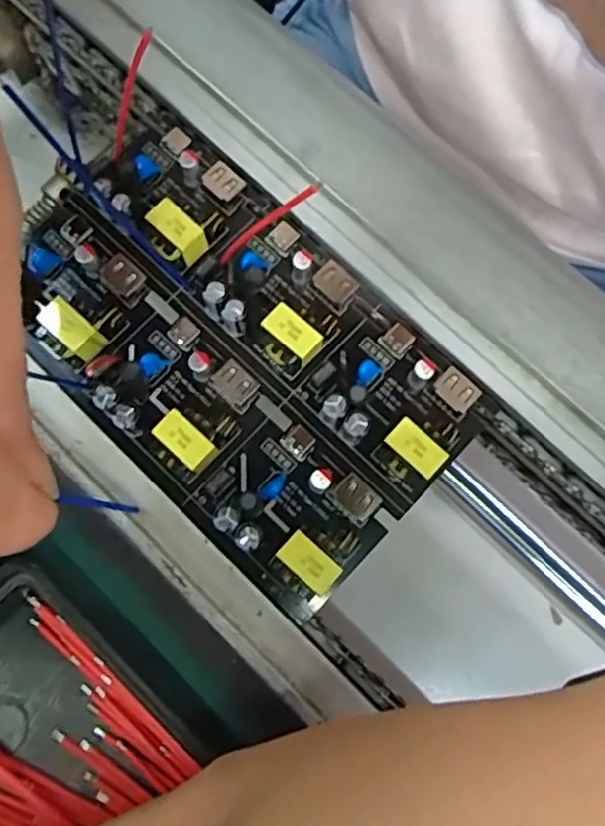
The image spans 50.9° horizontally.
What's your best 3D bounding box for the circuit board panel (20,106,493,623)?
[{"bbox_3d":[-0.021,-0.020,0.202,0.087,0.017,0.144,-44,81,-7],"label":"circuit board panel"}]

